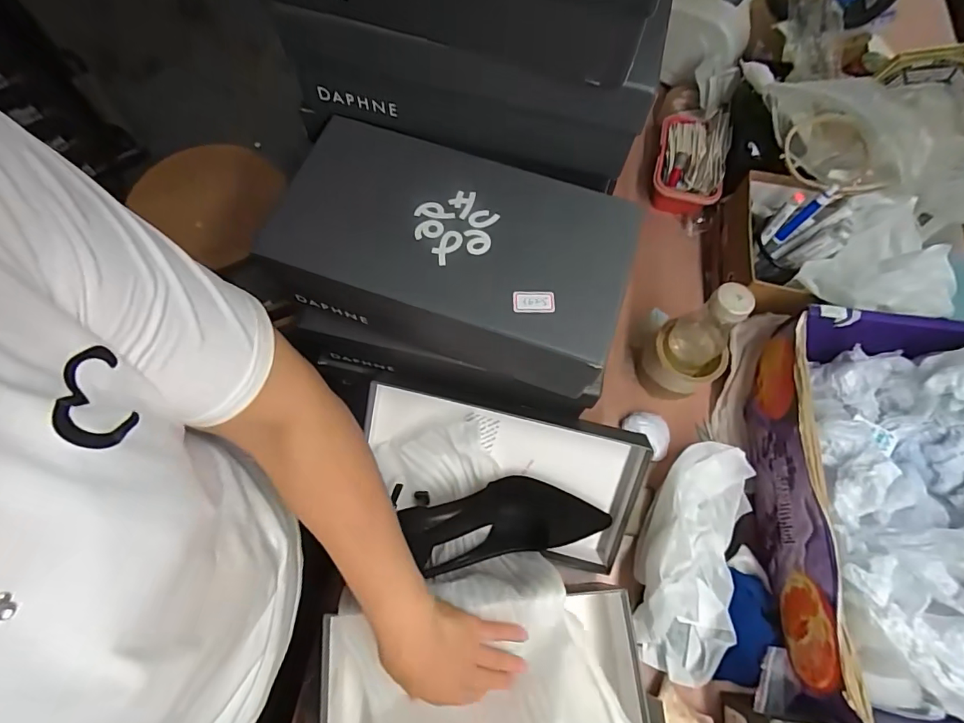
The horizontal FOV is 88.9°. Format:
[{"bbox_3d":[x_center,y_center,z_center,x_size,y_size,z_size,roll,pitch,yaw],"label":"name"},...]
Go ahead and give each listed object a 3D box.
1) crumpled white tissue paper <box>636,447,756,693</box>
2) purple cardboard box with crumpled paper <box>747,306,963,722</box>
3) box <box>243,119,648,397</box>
[{"bbox_3d":[0.231,0.204,0.529,0.090,0.072,0.244,20,69,7],"label":"crumpled white tissue paper"},{"bbox_3d":[0.475,0.146,0.488,0.312,0.190,0.397,8,68,2],"label":"purple cardboard box with crumpled paper"},{"bbox_3d":[-0.027,-0.095,0.443,0.293,0.097,0.157,18,69,6],"label":"box"}]

